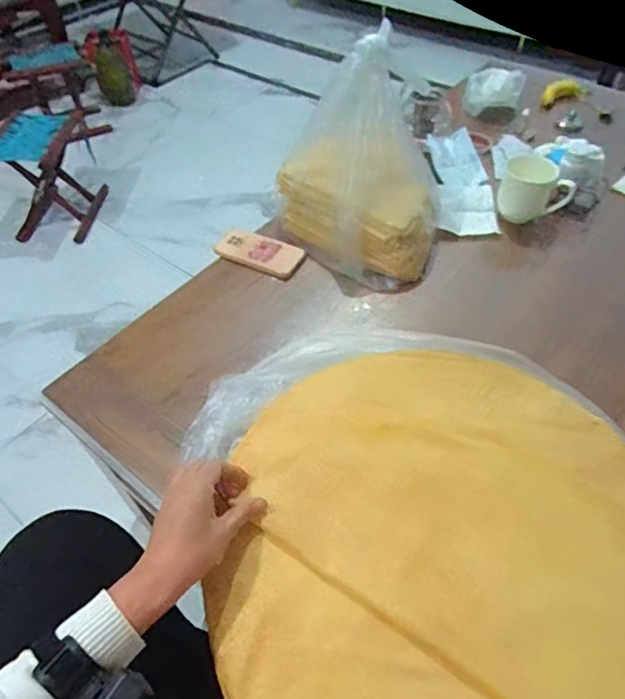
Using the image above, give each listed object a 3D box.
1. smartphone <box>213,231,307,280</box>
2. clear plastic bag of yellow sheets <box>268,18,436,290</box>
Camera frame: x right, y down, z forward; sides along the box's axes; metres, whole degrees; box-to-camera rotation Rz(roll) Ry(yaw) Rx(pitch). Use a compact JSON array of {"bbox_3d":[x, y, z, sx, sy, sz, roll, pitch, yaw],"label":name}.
[{"bbox_3d":[-0.099,-0.179,0.955,0.162,0.015,0.082,20,55,18],"label":"smartphone"},{"bbox_3d":[0.102,-0.321,0.893,0.303,0.294,0.261,35,60,27],"label":"clear plastic bag of yellow sheets"}]

